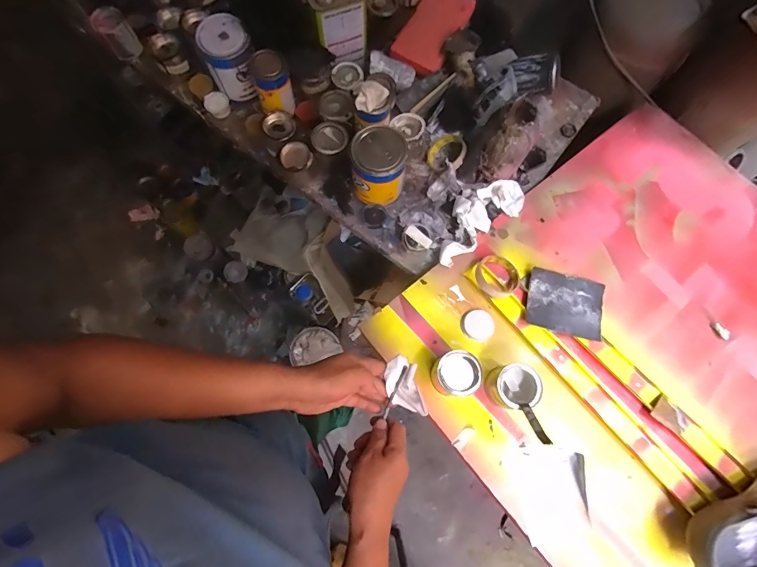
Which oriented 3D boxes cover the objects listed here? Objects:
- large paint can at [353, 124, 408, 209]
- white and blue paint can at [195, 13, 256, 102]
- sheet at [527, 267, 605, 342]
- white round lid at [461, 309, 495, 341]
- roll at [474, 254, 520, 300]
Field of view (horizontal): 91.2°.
[{"bbox_3d":[0.003,-0.221,0.725,0.096,0.148,0.101,0,73,1],"label":"large paint can"},{"bbox_3d":[-0.302,-0.460,0.767,0.097,0.138,0.098,0,74,-1],"label":"white and blue paint can"},{"bbox_3d":[0.351,0.037,0.700,0.140,0.005,0.114,13,74,2],"label":"sheet"},{"bbox_3d":[0.185,0.077,0.690,0.059,0.005,0.058,0,73,1],"label":"white round lid"},{"bbox_3d":[0.226,-0.013,0.707,0.074,0.023,0.081,0,73,1],"label":"roll"}]

